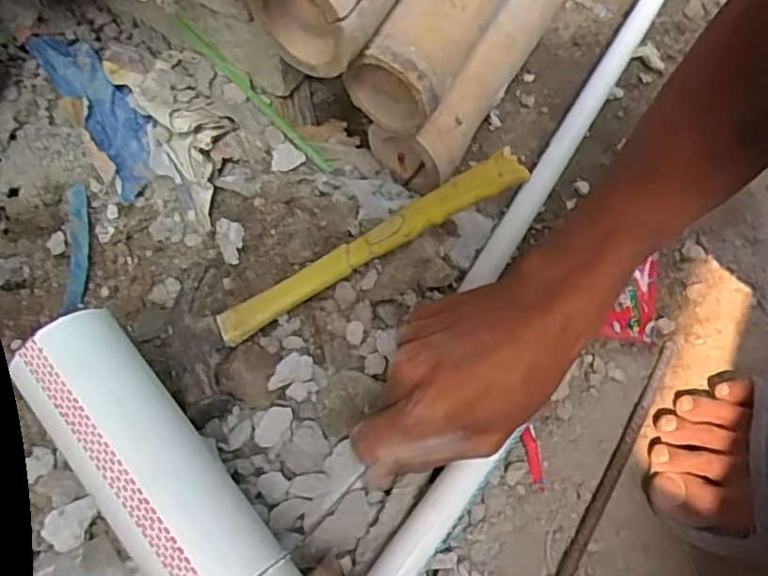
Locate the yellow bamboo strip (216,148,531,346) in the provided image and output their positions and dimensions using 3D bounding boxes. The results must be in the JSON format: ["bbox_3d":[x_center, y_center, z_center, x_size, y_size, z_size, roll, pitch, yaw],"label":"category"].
[{"bbox_3d":[-0.012,-0.027,0.432,0.226,0.009,0.024,-30,67,7],"label":"yellow bamboo strip"}]

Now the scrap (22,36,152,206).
[{"bbox_3d":[-0.217,-0.139,0.499,0.045,0.021,0.137,-32,91,-15],"label":"scrap"}]

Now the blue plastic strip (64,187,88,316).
[{"bbox_3d":[-0.234,-0.030,0.487,0.017,0.012,0.095,2,91,0],"label":"blue plastic strip"}]

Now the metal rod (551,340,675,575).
[{"bbox_3d":[0.161,0.117,0.442,0.012,0.007,0.195,30,67,13],"label":"metal rod"}]

